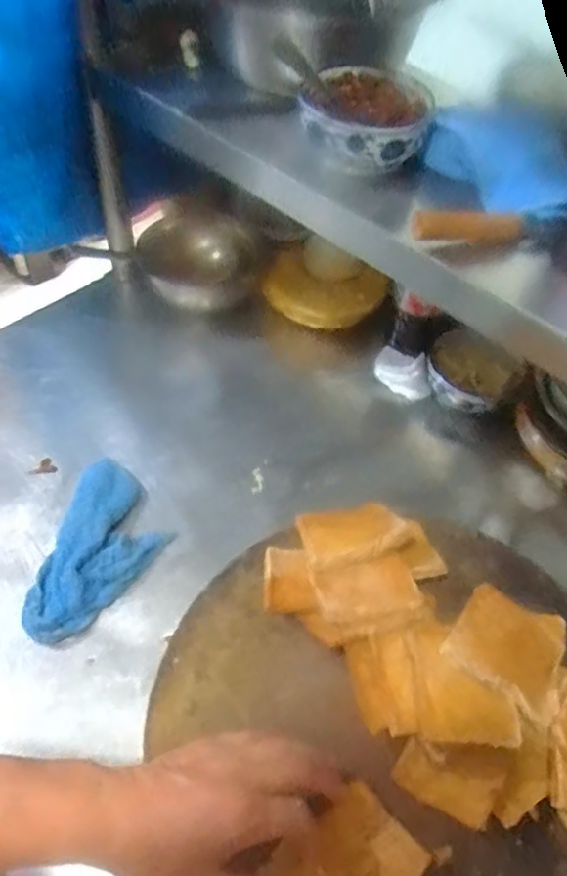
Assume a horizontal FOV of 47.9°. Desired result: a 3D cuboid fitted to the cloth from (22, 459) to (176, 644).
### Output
[{"bbox_3d":[-0.188,0.119,0.671,0.110,0.023,0.197,11,53,4],"label":"cloth"}]

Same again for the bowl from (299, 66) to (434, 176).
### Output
[{"bbox_3d":[0.075,-0.291,0.583,0.115,0.044,0.112,2,52,-3],"label":"bowl"}]

